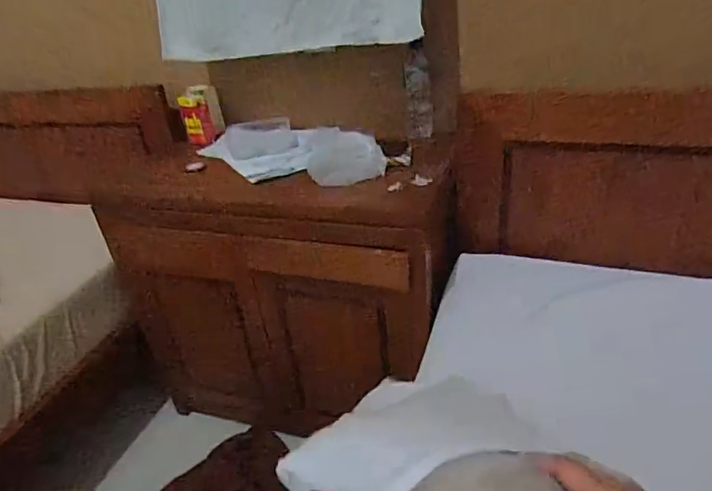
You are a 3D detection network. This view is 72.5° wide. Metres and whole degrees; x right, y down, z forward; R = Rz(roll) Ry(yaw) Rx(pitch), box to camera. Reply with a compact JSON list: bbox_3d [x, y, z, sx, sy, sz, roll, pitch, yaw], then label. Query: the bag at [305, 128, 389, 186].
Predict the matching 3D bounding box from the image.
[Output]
[{"bbox_3d":[-0.028,-0.191,1.047,0.157,0.094,0.149,-13,31,-11],"label":"bag"}]

